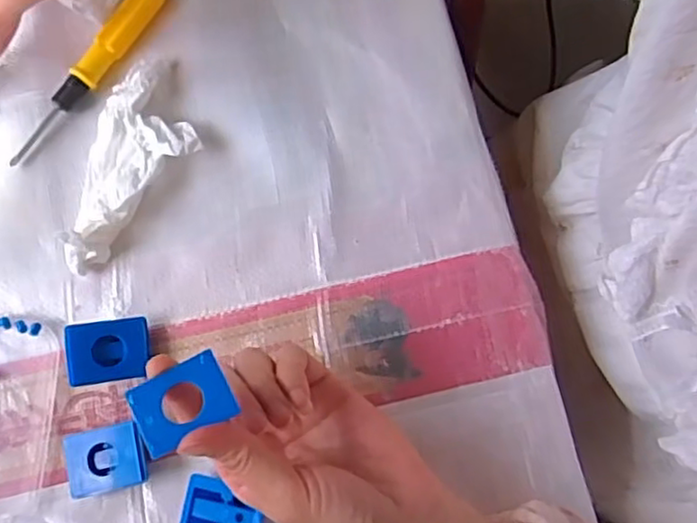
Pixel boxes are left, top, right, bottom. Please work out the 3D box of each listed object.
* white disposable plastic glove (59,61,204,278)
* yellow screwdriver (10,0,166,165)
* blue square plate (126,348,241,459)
[{"bbox_3d":[-0.125,-0.059,0.395,0.059,0.024,0.136,12,78,1],"label":"white disposable plastic glove"},{"bbox_3d":[-0.159,-0.117,0.409,0.019,0.015,0.140,30,79,5],"label":"yellow screwdriver"},{"bbox_3d":[-0.072,0.060,0.282,0.041,0.005,0.031,-28,70,-10],"label":"blue square plate"}]

